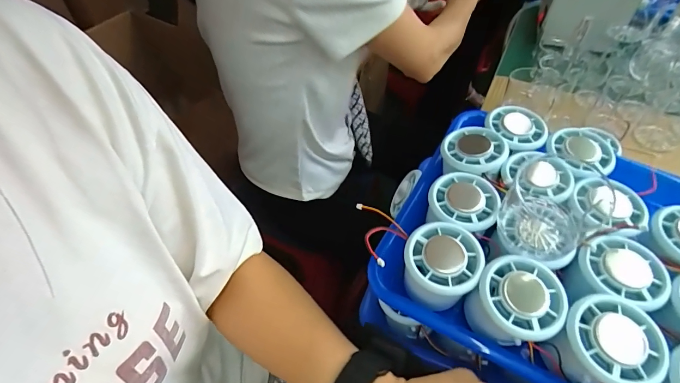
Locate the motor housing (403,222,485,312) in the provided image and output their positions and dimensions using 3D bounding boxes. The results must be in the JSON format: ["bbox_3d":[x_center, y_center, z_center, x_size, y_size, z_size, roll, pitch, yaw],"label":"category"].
[{"bbox_3d":[0.077,0.059,0.281,0.054,0.038,0.057,0,51,0],"label":"motor housing"}]

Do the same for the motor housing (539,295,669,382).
[{"bbox_3d":[0.175,0.102,0.242,0.054,0.039,0.052,0,51,0],"label":"motor housing"}]

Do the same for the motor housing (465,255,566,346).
[{"bbox_3d":[0.127,0.086,0.264,0.054,0.051,0.054,0,51,0],"label":"motor housing"}]

